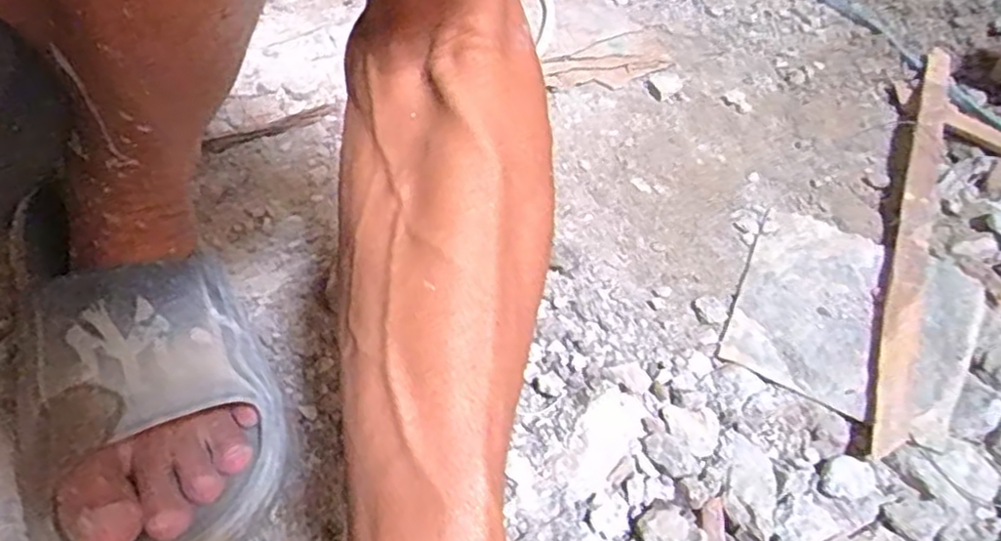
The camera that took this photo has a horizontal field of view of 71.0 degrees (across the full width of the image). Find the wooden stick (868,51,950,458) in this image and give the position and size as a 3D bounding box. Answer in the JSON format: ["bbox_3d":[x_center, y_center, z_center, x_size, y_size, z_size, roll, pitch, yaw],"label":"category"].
[{"bbox_3d":[0.317,-0.047,0.533,0.028,0.025,0.435,21,50,18],"label":"wooden stick"}]

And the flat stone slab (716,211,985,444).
[{"bbox_3d":[0.238,0.029,0.470,0.148,0.009,0.156,20,50,17],"label":"flat stone slab"}]

